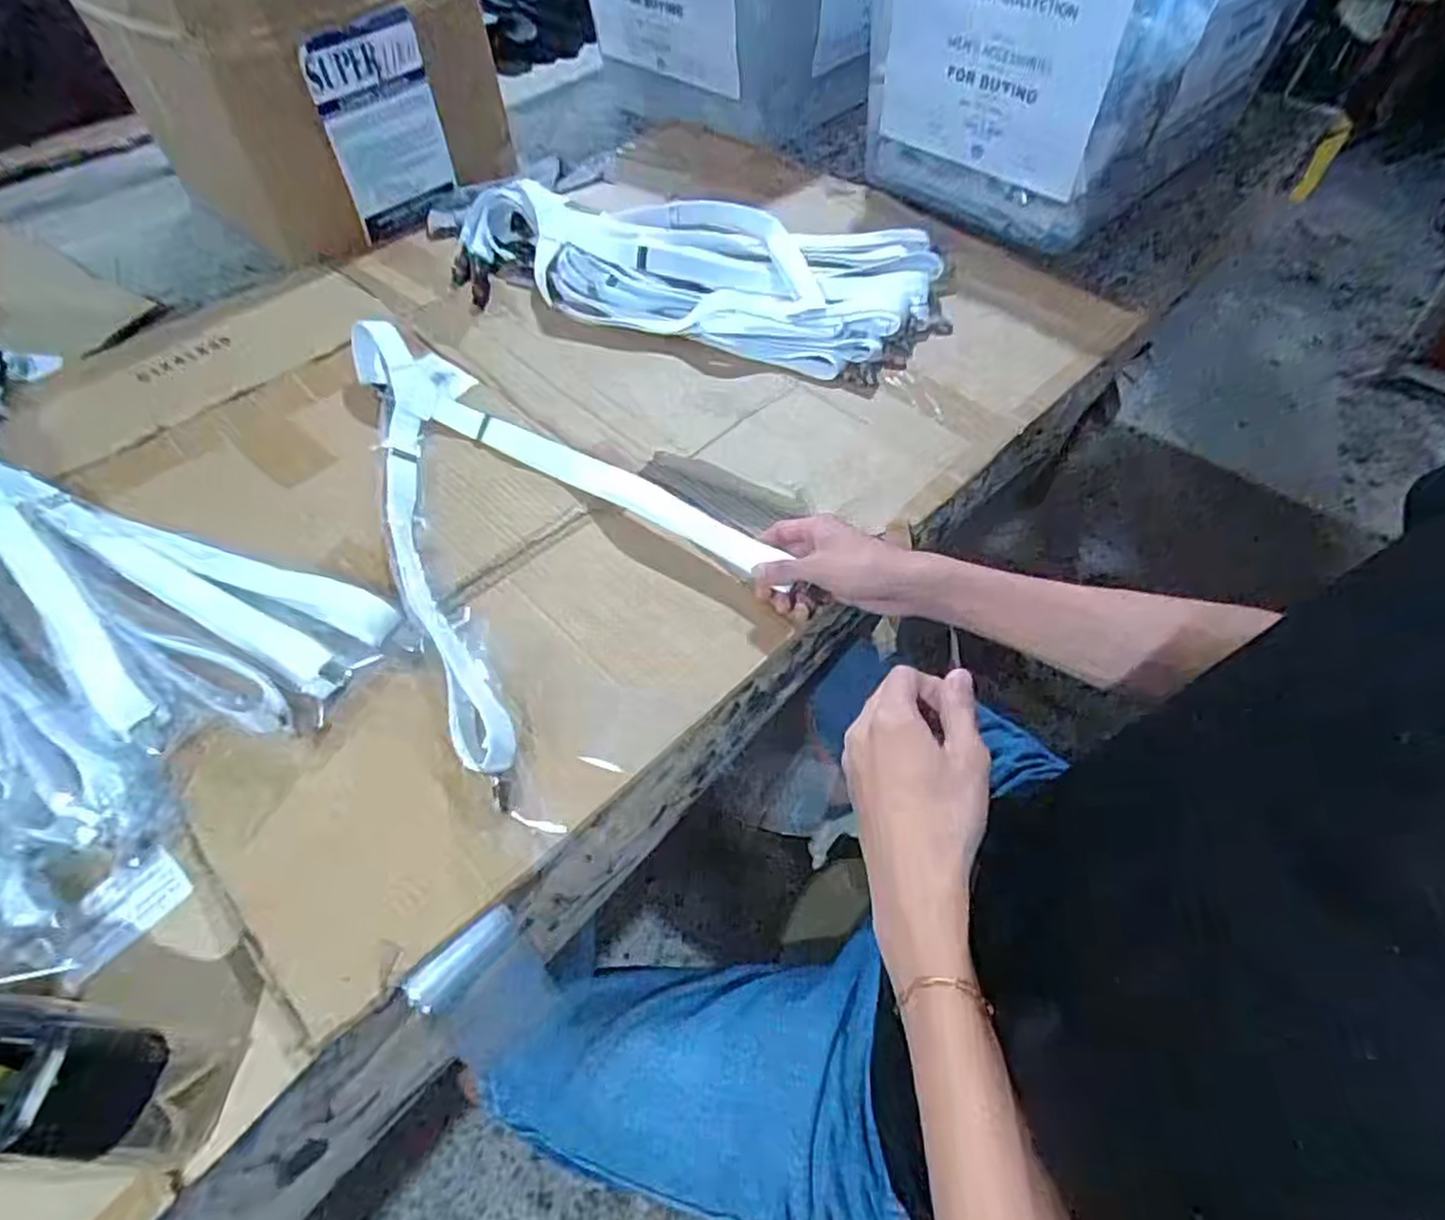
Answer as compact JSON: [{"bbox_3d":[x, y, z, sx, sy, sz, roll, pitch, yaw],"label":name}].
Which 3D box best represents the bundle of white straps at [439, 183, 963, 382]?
[{"bbox_3d":[-0.060,-0.399,0.816,0.613,0.054,0.281,10,55,7],"label":"bundle of white straps"}]

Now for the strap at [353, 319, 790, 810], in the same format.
[{"bbox_3d":[-0.210,-0.097,0.611,0.266,0.047,0.456,-38,63,-23],"label":"strap"}]

